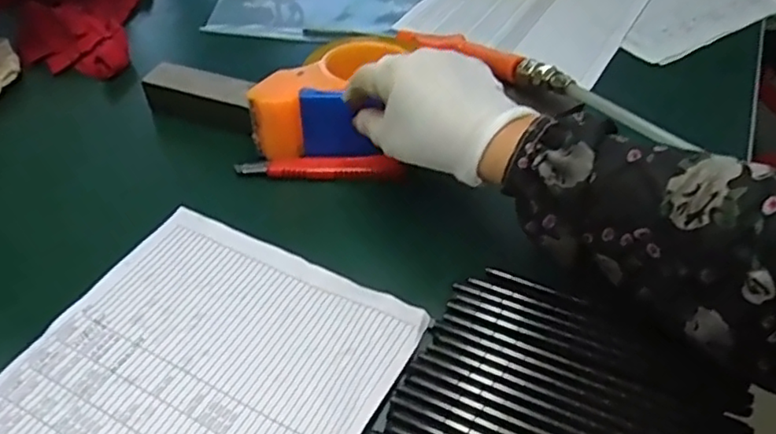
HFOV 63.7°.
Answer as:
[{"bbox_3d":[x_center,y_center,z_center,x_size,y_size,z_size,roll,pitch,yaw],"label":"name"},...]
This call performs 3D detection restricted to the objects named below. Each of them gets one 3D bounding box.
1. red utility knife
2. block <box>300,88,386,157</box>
[{"bbox_3d":[-0.051,-0.040,0.469,0.124,0.017,0.017,4,49,4],"label":"red utility knife"},{"bbox_3d":[-0.037,-0.068,0.465,0.056,0.051,0.016,8,48,9],"label":"block"}]

